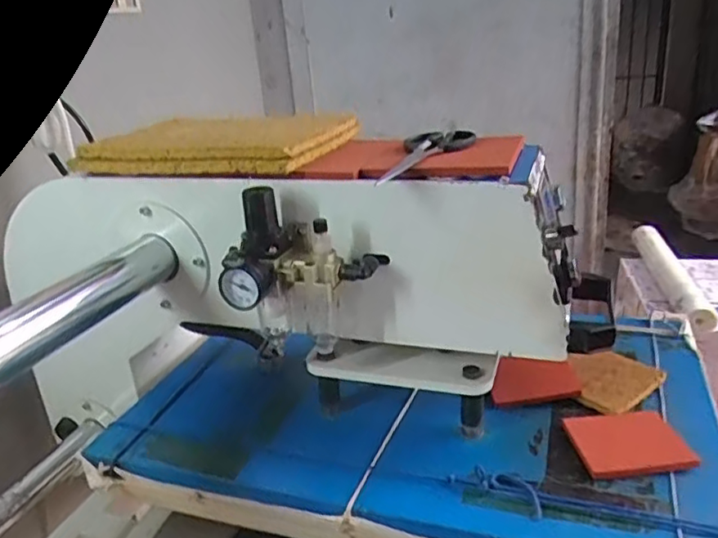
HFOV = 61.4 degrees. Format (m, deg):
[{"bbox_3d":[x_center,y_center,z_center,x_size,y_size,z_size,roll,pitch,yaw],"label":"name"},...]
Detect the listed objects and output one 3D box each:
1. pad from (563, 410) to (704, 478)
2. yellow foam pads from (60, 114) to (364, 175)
[{"bbox_3d":[0.244,0.157,0.551,0.090,0.010,0.077,-4,22,1],"label":"pad"},{"bbox_3d":[-0.149,-0.134,0.644,0.245,0.025,0.170,4,23,21],"label":"yellow foam pads"}]

